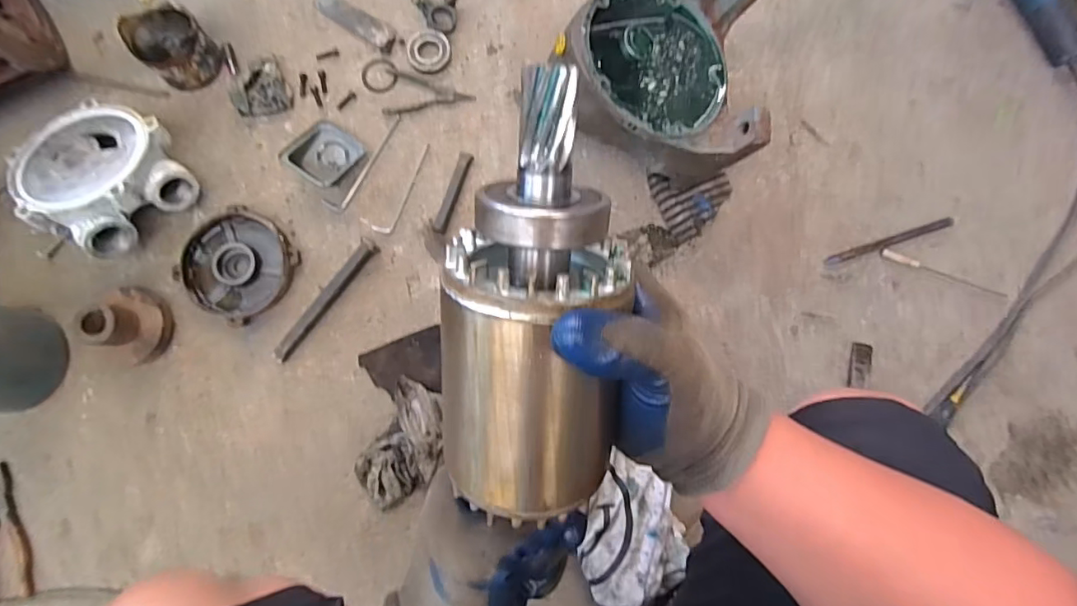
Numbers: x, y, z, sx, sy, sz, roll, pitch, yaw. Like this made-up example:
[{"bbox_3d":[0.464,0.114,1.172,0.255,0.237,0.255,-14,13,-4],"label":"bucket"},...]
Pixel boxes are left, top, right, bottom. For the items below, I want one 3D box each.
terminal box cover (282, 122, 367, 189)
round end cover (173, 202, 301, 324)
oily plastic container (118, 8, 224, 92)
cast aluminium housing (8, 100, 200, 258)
[{"bbox_3d":[-0.332,-0.231,0.828,0.092,0.036,0.097,34,84,4],"label":"terminal box cover"},{"bbox_3d":[-0.458,-0.062,0.812,0.154,0.025,0.166,0,83,-1],"label":"round end cover"},{"bbox_3d":[-0.561,-0.393,0.830,0.106,0.085,0.096,44,84,5],"label":"oily plastic container"},{"bbox_3d":[-0.644,-0.196,0.791,0.203,0.110,0.211,0,82,1],"label":"cast aluminium housing"}]

